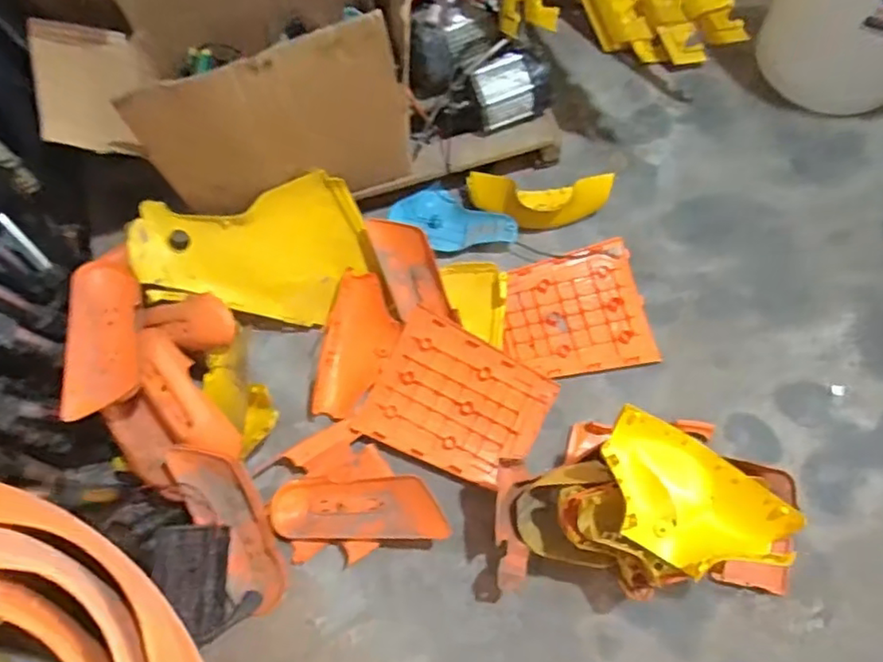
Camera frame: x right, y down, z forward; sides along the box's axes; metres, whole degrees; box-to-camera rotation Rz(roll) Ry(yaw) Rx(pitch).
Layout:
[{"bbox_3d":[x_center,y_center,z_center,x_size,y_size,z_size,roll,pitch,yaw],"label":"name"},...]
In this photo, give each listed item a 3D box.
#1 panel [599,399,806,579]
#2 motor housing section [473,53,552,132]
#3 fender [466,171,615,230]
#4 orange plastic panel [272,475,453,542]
[{"bbox_3d":[0.361,0.251,0.903,0.282,0.098,0.189,35,75,13],"label":"panel"},{"bbox_3d":[0.147,-0.499,1.246,0.158,0.090,0.103,-16,71,-4],"label":"motor housing section"},{"bbox_3d":[0.207,-0.280,1.296,0.302,0.081,0.106,3,72,3],"label":"fender"},{"bbox_3d":[-0.143,0.321,1.097,0.319,0.066,0.110,-4,71,16],"label":"orange plastic panel"}]

